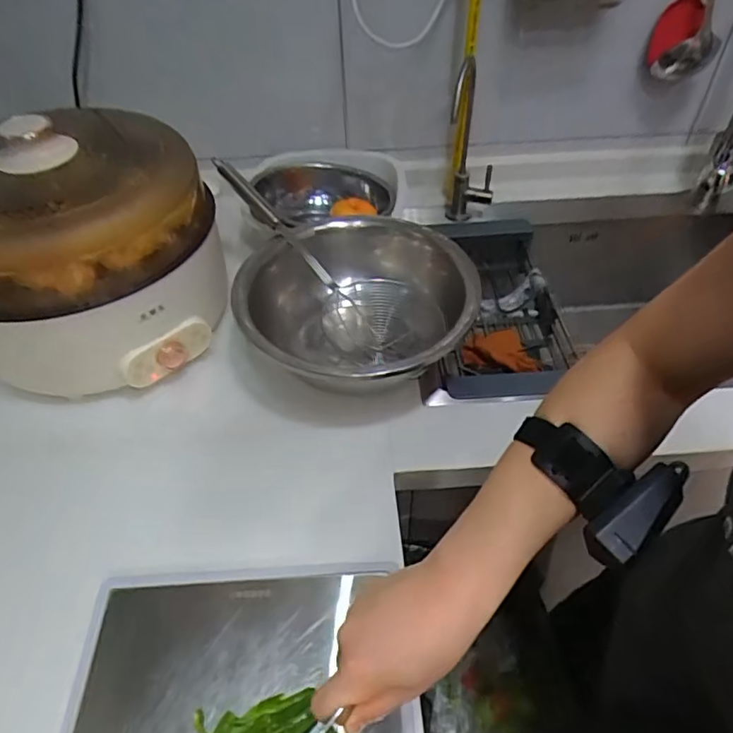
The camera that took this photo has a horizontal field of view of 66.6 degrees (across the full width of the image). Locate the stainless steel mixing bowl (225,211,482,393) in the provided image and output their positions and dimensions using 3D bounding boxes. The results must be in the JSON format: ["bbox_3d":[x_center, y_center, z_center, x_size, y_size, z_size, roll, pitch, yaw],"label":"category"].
[{"bbox_3d":[-0.011,-0.066,0.704,0.257,0.124,0.272,-1,47,1],"label":"stainless steel mixing bowl"}]

